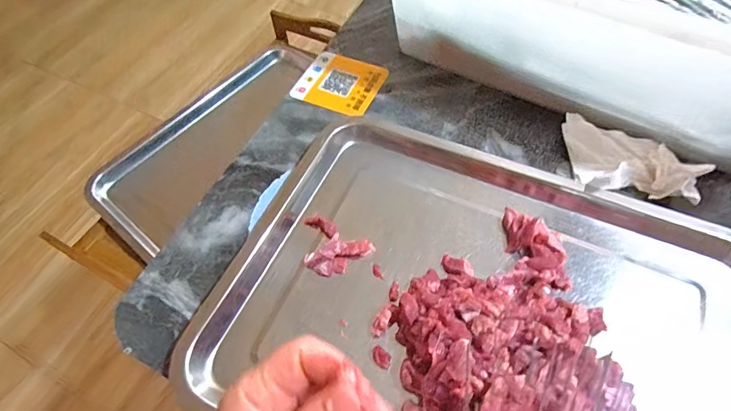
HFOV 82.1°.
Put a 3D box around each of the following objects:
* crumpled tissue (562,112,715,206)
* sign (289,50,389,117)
[{"bbox_3d":[0.234,-0.046,0.379,0.101,0.036,0.085,10,61,8],"label":"crumpled tissue"},{"bbox_3d":[-0.028,-0.137,0.472,0.088,0.004,0.080,21,63,14],"label":"sign"}]

